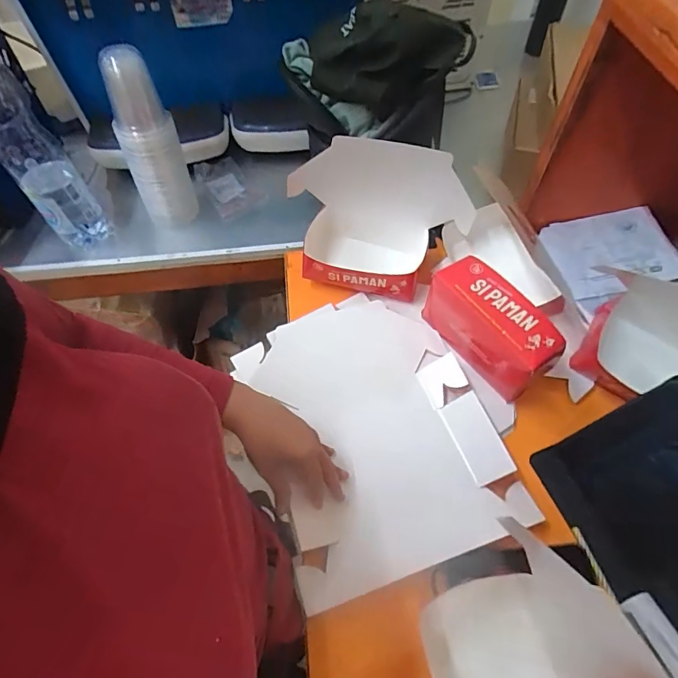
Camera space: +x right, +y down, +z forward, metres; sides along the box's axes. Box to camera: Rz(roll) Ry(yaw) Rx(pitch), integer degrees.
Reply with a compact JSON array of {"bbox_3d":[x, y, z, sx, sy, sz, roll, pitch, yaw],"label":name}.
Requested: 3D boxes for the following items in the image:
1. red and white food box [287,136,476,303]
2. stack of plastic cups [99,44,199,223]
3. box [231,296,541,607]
[{"bbox_3d":[0.055,-0.156,0.663,0.275,0.218,0.129,9,58,7],"label":"red and white food box"},{"bbox_3d":[-0.306,-0.308,0.711,0.089,0.269,0.073,-16,58,-9],"label":"stack of plastic cups"},{"bbox_3d":[0.039,0.110,0.578,0.274,0.035,0.359,-18,59,-10],"label":"box"}]

